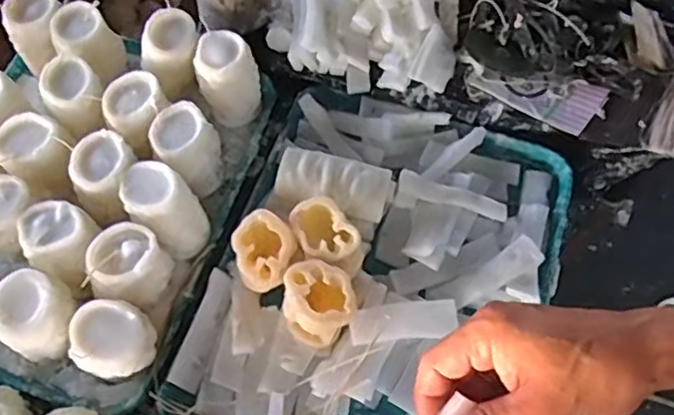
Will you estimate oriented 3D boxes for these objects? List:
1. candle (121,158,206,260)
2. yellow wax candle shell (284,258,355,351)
[{"bbox_3d":[-0.183,0.006,0.677,0.082,0.088,0.062,36,67,17],"label":"candle"},{"bbox_3d":[-0.017,0.096,0.622,0.065,0.078,0.064,0,62,-1],"label":"yellow wax candle shell"}]

